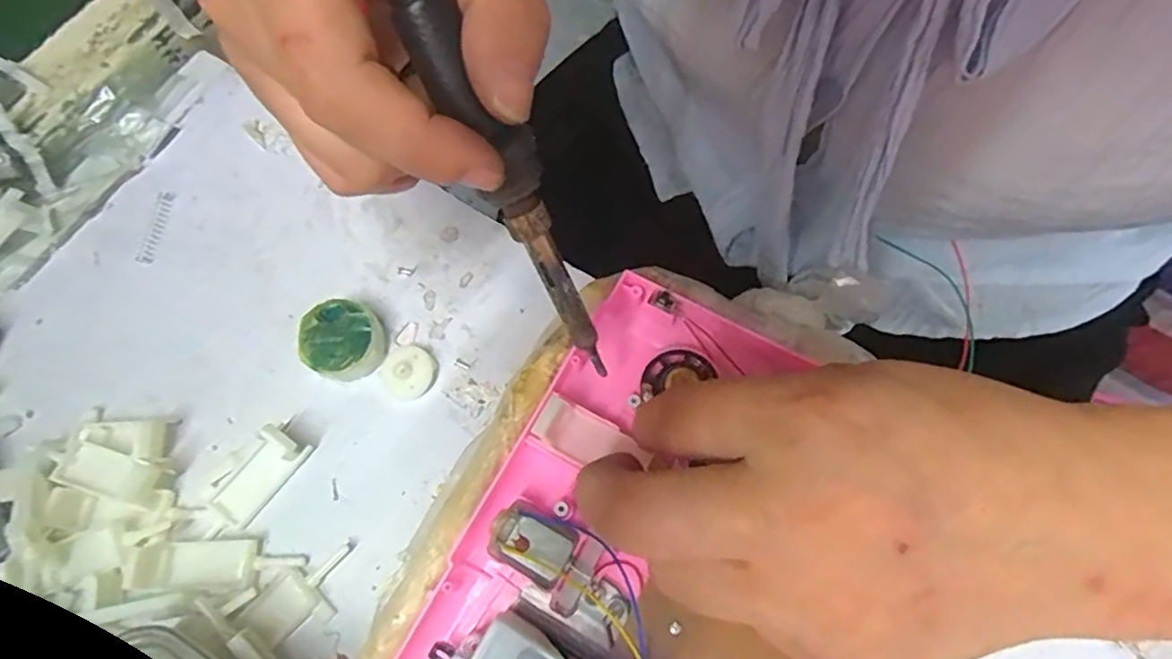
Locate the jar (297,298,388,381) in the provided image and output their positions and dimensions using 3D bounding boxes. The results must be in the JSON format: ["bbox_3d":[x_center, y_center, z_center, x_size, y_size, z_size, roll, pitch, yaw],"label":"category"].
[{"bbox_3d":[-0.104,0.004,0.268,0.033,0.016,0.033,-1,69,1],"label":"jar"}]

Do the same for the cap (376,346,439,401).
[{"bbox_3d":[-0.077,0.018,0.268,0.024,0.007,0.023,-1,69,1],"label":"cap"}]

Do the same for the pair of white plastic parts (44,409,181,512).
[{"bbox_3d":[-0.189,0.050,0.254,0.046,0.015,0.034,14,70,7],"label":"pair of white plastic parts"}]

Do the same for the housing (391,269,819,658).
[{"bbox_3d":[0.031,0.073,0.204,0.131,0.022,0.160,28,71,12],"label":"housing"}]

